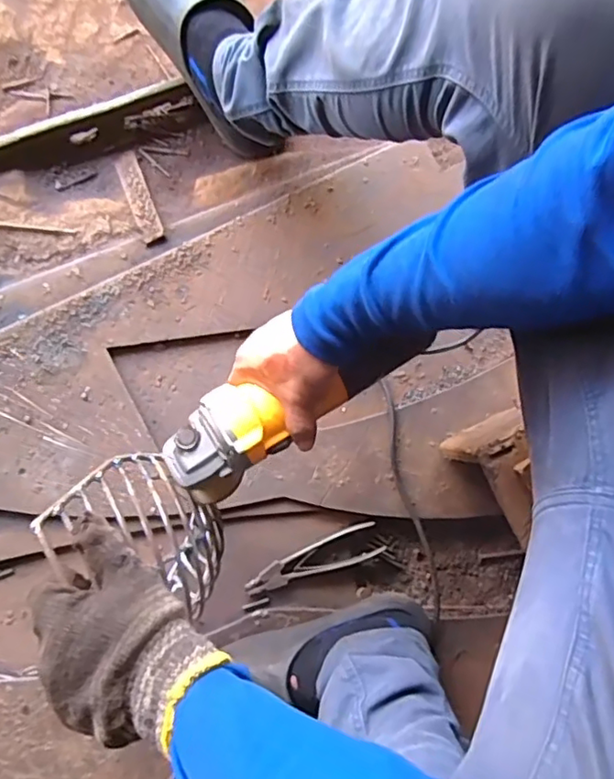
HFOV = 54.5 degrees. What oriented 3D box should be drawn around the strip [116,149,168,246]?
[{"bbox_3d":[-0.204,-0.234,0.720,0.028,0.010,0.134,-22,81,-5],"label":"strip"}]

